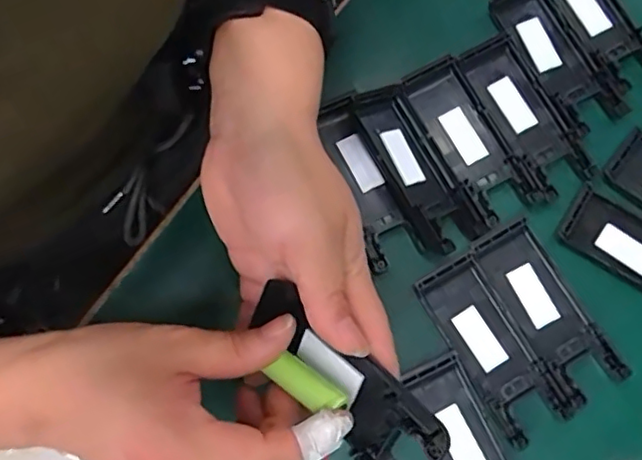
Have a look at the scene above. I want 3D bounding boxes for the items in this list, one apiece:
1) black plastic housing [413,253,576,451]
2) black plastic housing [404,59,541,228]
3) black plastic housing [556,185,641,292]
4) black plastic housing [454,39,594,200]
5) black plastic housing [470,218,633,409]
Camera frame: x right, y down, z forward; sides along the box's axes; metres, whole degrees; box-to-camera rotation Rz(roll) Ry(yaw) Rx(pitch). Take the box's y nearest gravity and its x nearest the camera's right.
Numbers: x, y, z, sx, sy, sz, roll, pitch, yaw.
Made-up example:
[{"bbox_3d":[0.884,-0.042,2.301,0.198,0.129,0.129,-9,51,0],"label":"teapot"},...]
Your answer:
[{"bbox_3d":[0.095,0.065,0.340,0.038,0.011,0.100,-30,81,-7],"label":"black plastic housing"},{"bbox_3d":[0.088,-0.053,0.365,0.040,0.009,0.100,-29,81,-7],"label":"black plastic housing"},{"bbox_3d":[0.189,0.015,0.351,0.100,0.011,0.040,33,79,5],"label":"black plastic housing"},{"bbox_3d":[0.124,-0.069,0.371,0.040,0.008,0.101,-29,81,-7],"label":"black plastic housing"},{"bbox_3d":[0.127,0.045,0.344,0.037,0.011,0.102,-30,81,-7],"label":"black plastic housing"}]

